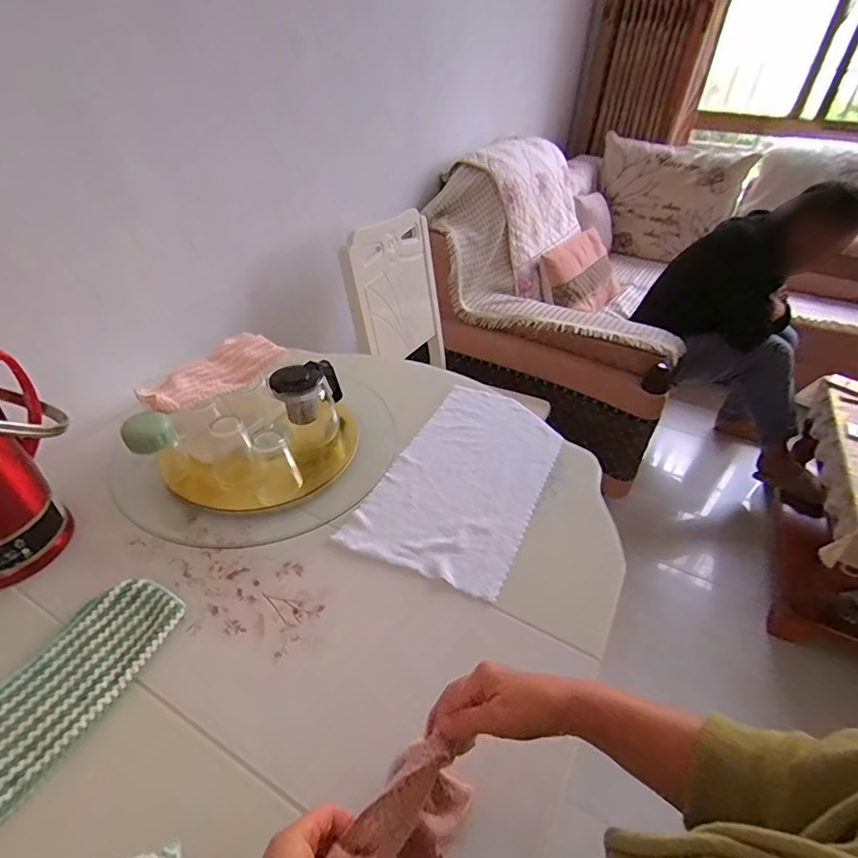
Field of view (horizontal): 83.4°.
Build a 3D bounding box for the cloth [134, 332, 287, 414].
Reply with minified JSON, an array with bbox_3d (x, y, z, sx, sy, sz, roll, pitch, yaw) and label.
[{"bbox_3d":[-0.365,-0.099,0.813,0.111,0.028,0.225,29,45,28],"label":"cloth"}]

